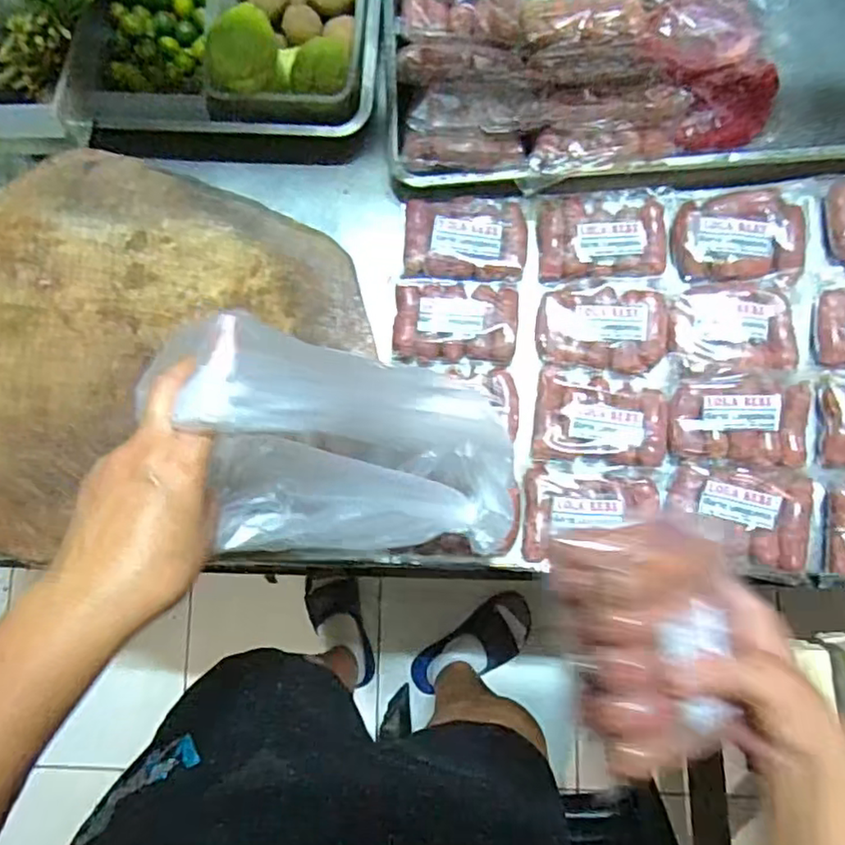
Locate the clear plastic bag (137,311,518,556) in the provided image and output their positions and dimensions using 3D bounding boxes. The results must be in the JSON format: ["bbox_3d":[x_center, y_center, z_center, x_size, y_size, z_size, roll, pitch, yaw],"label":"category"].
[{"bbox_3d":[-0.043,0.028,0.458,0.093,0.274,0.133,-1,75,40],"label":"clear plastic bag"}]

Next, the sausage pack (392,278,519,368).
[{"bbox_3d":[0.034,-0.109,0.659,0.127,0.029,0.091,3,83,3],"label":"sausage pack"}]

